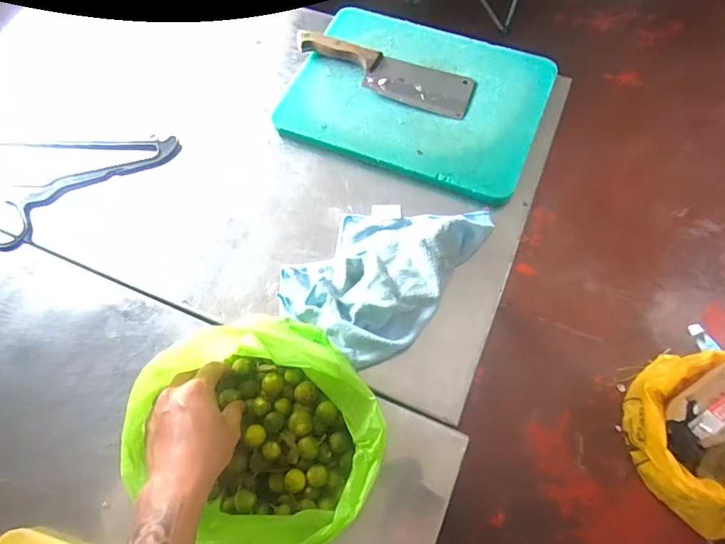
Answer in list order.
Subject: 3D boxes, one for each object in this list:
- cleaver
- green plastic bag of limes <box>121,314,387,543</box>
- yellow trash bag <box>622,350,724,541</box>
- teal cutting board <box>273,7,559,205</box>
[{"bbox_3d":[0.032,-0.325,0.726,0.294,0.032,0.085,19,67,11],"label":"cleaver"},{"bbox_3d":[-0.106,0.172,0.459,0.237,0.117,0.218,-29,67,-11],"label":"green plastic bag of limes"},{"bbox_3d":[0.784,0.417,1.076,0.295,0.392,0.366,2,65,3],"label":"yellow trash bag"},{"bbox_3d":[0.088,-0.285,0.723,0.387,0.024,0.297,21,67,11],"label":"teal cutting board"}]

